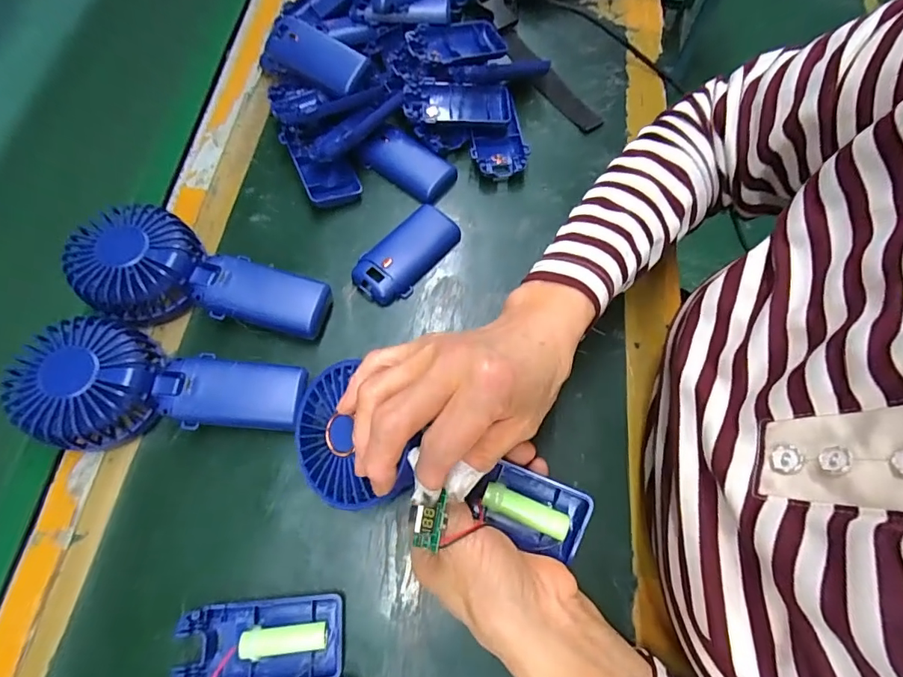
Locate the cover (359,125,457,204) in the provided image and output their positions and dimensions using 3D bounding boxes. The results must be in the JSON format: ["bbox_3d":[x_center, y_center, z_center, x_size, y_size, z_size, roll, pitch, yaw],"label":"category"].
[{"bbox_3d":[-0.037,-0.153,0.416,0.082,0.014,0.042,36,71,11],"label":"cover"}]

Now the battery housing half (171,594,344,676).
[{"bbox_3d":[-0.111,0.179,0.281,0.091,0.018,0.044,-3,69,-4],"label":"battery housing half"}]

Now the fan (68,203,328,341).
[{"bbox_3d":[-0.180,-0.042,0.346,0.178,0.049,0.084,14,68,2],"label":"fan"}]

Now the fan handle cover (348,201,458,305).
[{"bbox_3d":[-0.037,-0.069,0.382,0.046,0.017,0.091,37,71,11],"label":"fan handle cover"}]

